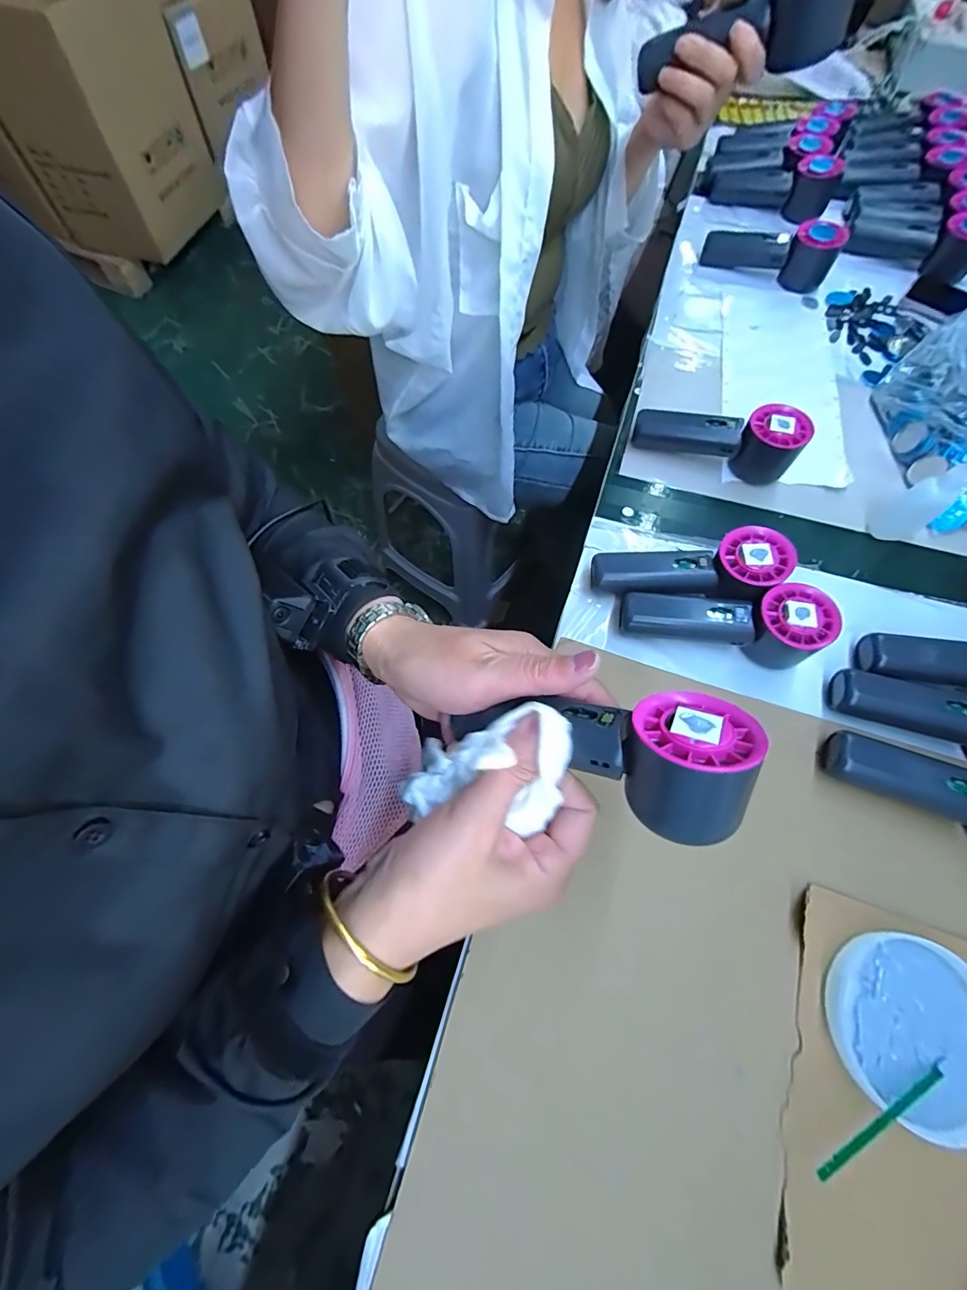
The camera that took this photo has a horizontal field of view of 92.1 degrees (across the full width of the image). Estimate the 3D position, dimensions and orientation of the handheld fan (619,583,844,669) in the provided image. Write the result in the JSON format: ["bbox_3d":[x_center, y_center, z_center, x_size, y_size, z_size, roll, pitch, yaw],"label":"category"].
[{"bbox_3d":[0.193,-0.016,0.379,0.151,0.056,0.052,5,67,0],"label":"handheld fan"}]

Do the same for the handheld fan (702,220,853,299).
[{"bbox_3d":[0.358,-0.499,0.585,0.165,0.057,0.049,22,68,7],"label":"handheld fan"}]

